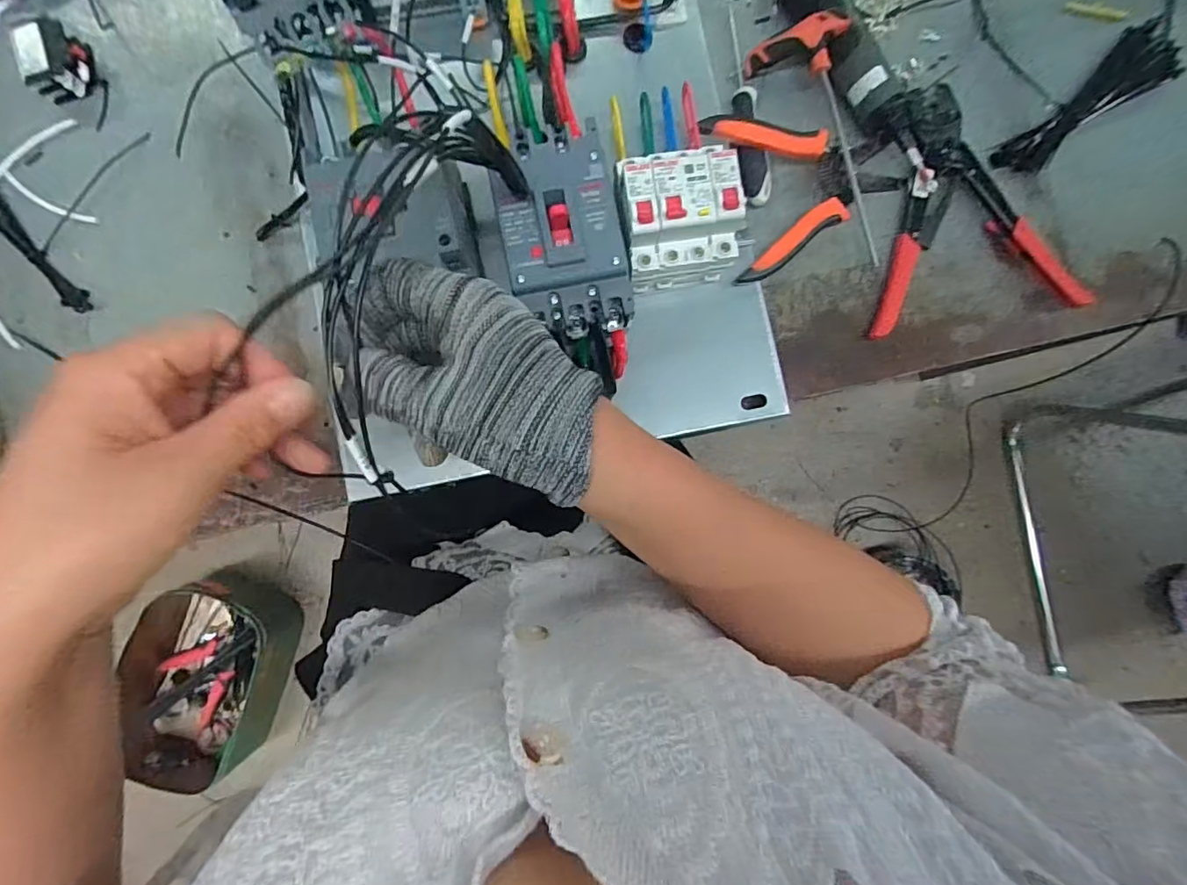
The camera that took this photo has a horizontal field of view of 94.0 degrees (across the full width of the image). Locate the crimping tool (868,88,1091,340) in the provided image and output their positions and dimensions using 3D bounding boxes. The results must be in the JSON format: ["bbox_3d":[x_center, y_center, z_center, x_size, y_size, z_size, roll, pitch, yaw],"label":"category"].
[{"bbox_3d":[0.275,-0.183,0.416,0.155,0.020,0.183,-9,87,-2],"label":"crimping tool"}]

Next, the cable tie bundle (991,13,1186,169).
[{"bbox_3d":[0.386,-0.264,0.427,0.181,0.017,0.047,-38,89,-3],"label":"cable tie bundle"}]

